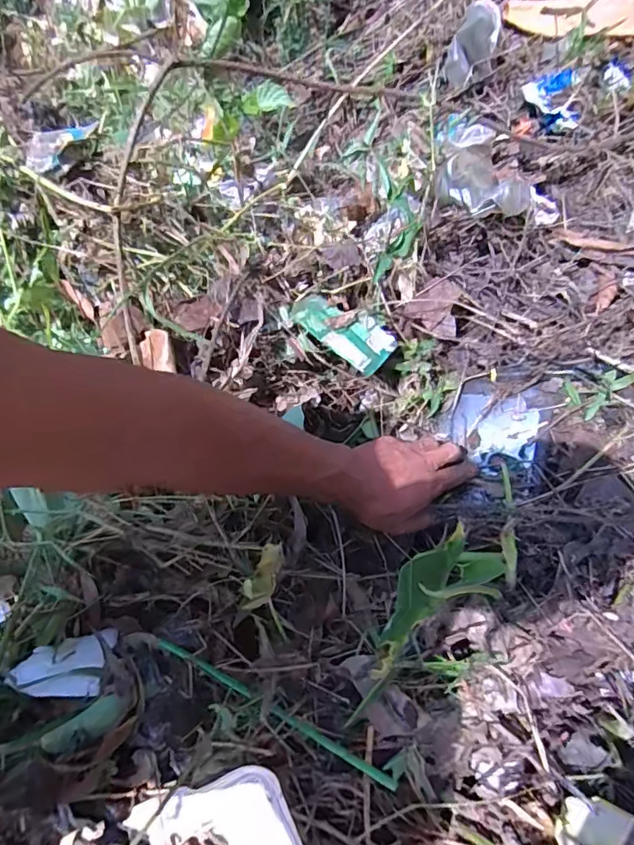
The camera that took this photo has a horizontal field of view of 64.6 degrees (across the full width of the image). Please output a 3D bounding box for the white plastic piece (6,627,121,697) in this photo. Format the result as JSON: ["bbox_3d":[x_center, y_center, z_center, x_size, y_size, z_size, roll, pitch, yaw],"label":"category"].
[{"bbox_3d":[-0.269,0.254,0.532,0.084,0.013,0.073,8,37,-17],"label":"white plastic piece"}]

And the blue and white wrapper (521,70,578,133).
[{"bbox_3d":[0.349,-0.482,0.751,0.072,0.030,0.128,8,72,5],"label":"blue and white wrapper"}]

